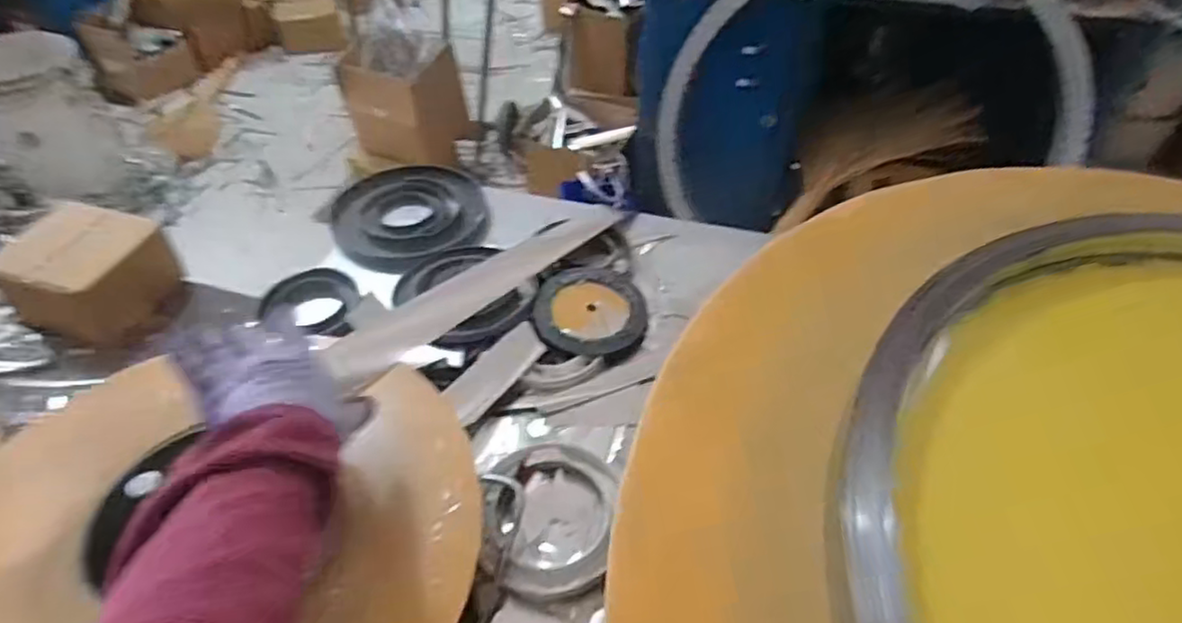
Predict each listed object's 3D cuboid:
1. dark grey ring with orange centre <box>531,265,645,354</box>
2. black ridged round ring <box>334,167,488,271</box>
[{"bbox_3d":[-0.002,-0.006,0.721,0.115,0.016,0.119,1,45,-1],"label":"dark grey ring with orange centre"},{"bbox_3d":[-0.230,-0.127,0.853,0.183,0.017,0.188,1,45,-1],"label":"black ridged round ring"}]

